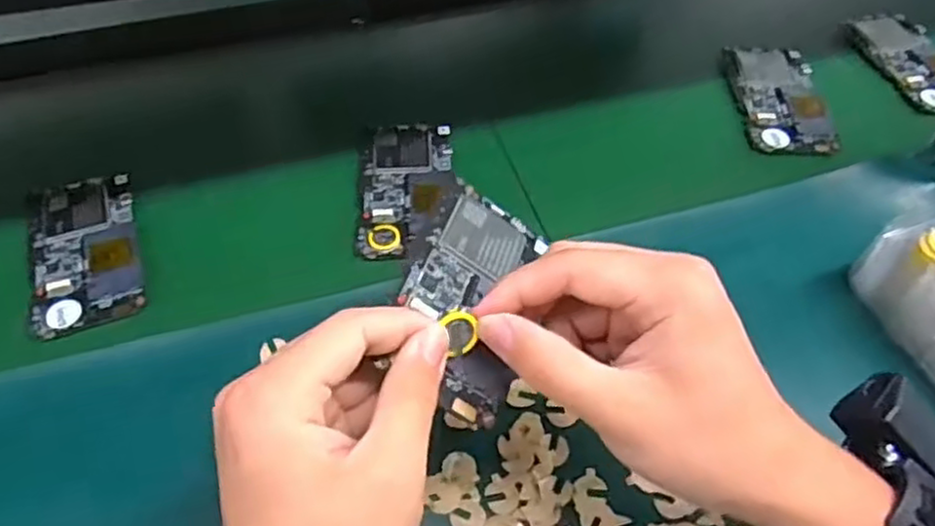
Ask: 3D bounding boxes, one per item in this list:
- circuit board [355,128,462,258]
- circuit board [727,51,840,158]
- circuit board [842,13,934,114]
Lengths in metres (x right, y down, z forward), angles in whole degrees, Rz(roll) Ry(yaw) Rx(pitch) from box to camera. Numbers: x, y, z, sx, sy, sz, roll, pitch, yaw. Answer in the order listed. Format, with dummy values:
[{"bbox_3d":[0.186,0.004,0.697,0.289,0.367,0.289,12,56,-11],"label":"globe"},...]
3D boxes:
[{"bbox_3d":[-0.041,-0.053,0.497,0.066,0.005,0.124,-3,53,-2],"label":"circuit board"},{"bbox_3d":[0.246,-0.132,0.562,0.067,0.017,0.122,-2,49,2],"label":"circuit board"},{"bbox_3d":[0.369,-0.171,0.594,0.067,0.014,0.124,-8,50,-11],"label":"circuit board"}]

